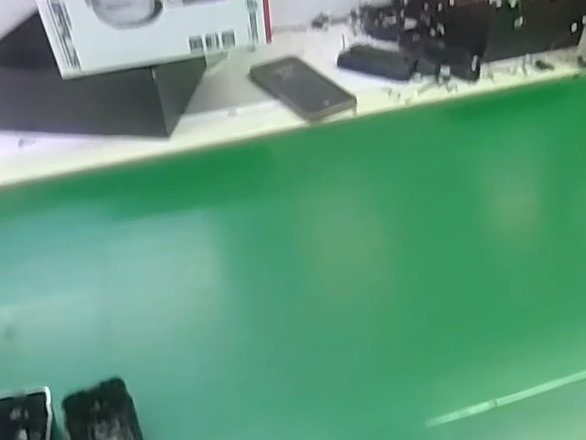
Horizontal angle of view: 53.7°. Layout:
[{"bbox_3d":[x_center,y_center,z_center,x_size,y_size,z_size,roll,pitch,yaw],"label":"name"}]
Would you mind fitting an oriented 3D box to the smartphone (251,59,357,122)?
[{"bbox_3d":[0.008,-0.173,0.760,0.071,0.015,0.154,-25,48,-23],"label":"smartphone"}]

